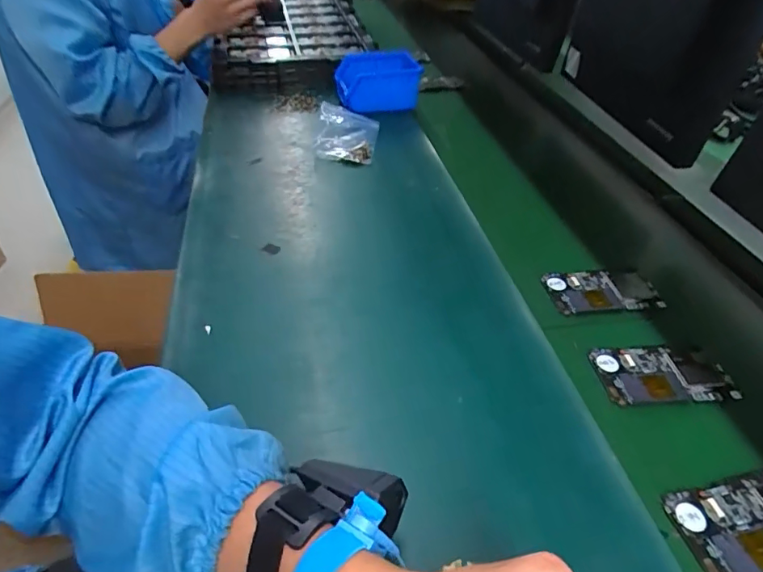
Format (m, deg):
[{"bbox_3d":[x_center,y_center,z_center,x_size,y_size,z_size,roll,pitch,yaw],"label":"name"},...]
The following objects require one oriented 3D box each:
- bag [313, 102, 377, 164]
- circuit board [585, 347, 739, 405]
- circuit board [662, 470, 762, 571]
[{"bbox_3d":[-0.053,-0.232,0.748,0.093,0.040,0.126,3,42,-2],"label":"bag"},{"bbox_3d":[0.264,0.080,0.452,0.123,0.007,0.063,-2,43,-7],"label":"circuit board"},{"bbox_3d":[0.279,0.173,0.352,0.124,0.007,0.065,-7,43,-12],"label":"circuit board"}]

